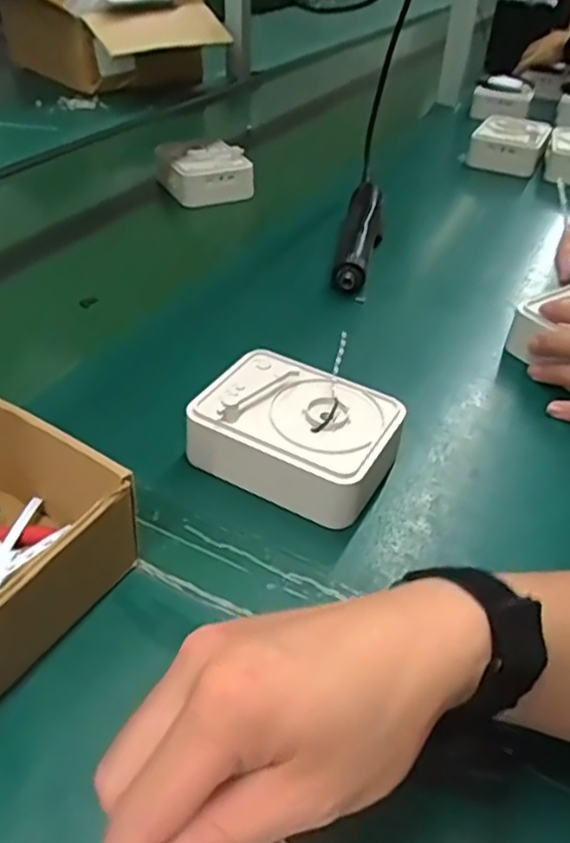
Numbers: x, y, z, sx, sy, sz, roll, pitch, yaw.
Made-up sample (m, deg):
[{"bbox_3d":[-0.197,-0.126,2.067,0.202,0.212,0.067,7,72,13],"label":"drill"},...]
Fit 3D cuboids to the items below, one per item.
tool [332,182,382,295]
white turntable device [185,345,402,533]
[{"bbox_3d":[0.082,-0.199,0.716,0.041,0.048,0.199,9,38,6],"label":"tool"},{"bbox_3d":[0.010,0.008,0.455,0.128,0.055,0.093,20,41,20],"label":"white turntable device"}]

